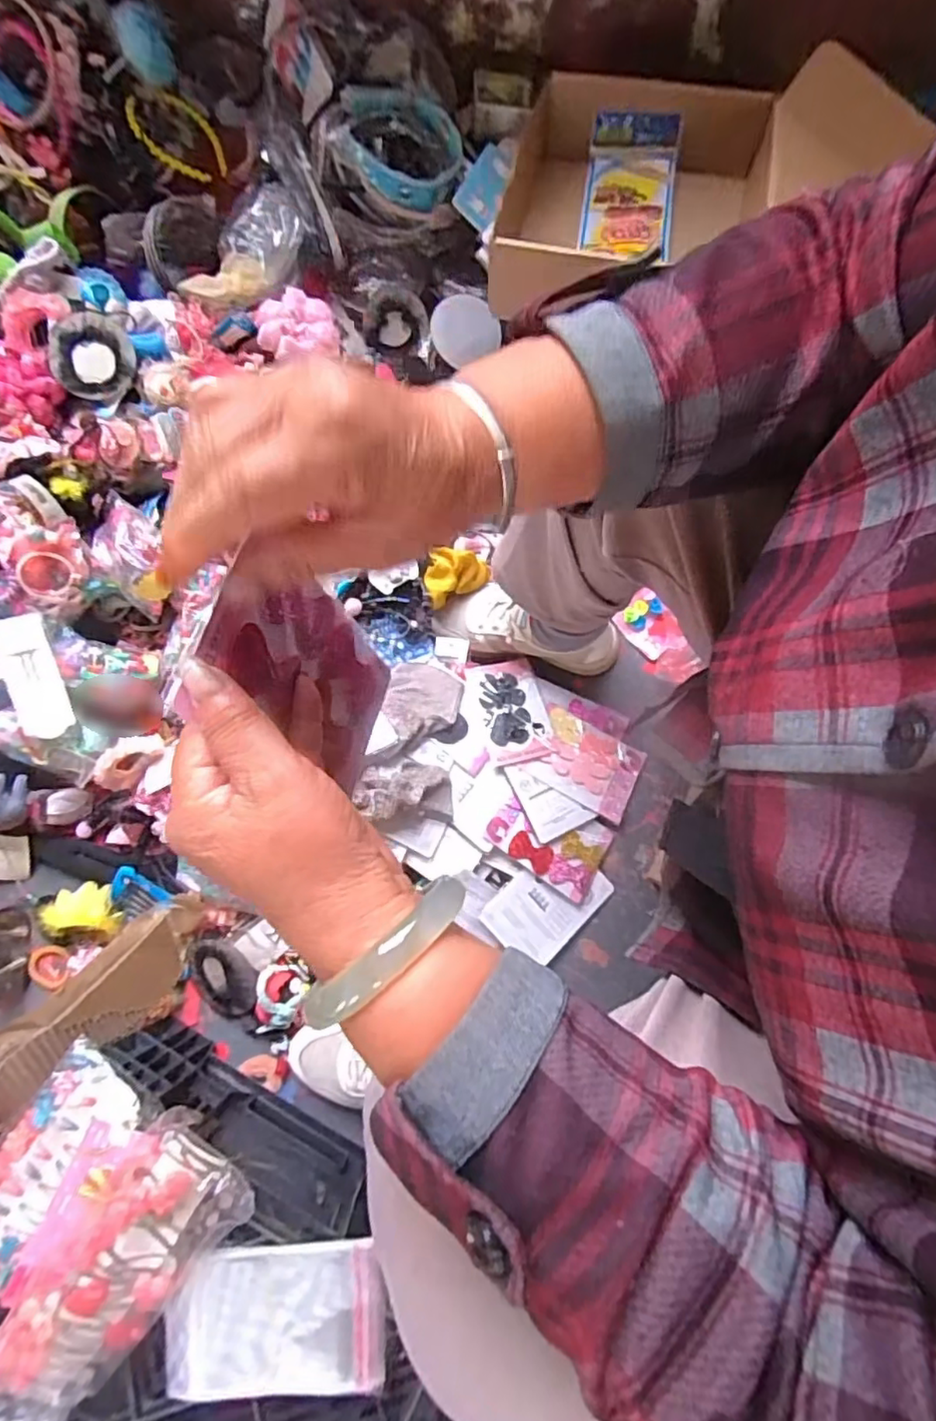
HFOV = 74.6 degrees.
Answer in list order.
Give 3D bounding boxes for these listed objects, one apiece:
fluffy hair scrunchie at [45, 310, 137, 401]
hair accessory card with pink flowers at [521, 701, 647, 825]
[{"bbox_3d":[-0.429,-0.405,0.701,0.092,0.016,0.091,-1,101,-7],"label":"fluffy hair scrunchie"},{"bbox_3d":[0.142,0.062,0.741,0.134,0.005,0.094,29,72,-5],"label":"hair accessory card with pink flowers"}]

